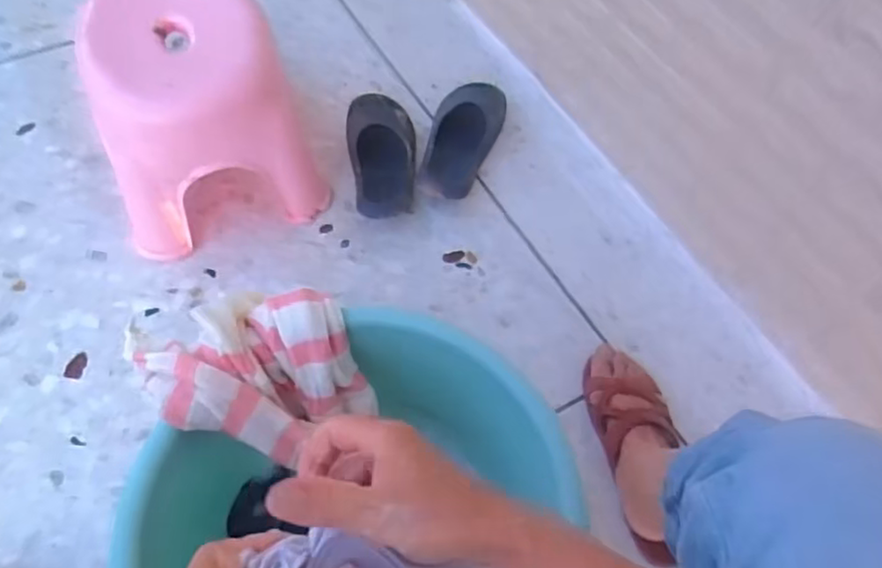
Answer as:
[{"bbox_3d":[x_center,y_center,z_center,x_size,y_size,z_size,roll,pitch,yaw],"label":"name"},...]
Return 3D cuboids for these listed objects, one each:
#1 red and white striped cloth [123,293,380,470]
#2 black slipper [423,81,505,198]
[{"bbox_3d":[-0.142,0.068,0.516,0.148,0.084,0.118,-27,66,-18],"label":"red and white striped cloth"},{"bbox_3d":[0.038,-0.234,1.000,0.099,0.086,0.232,13,59,3],"label":"black slipper"}]

